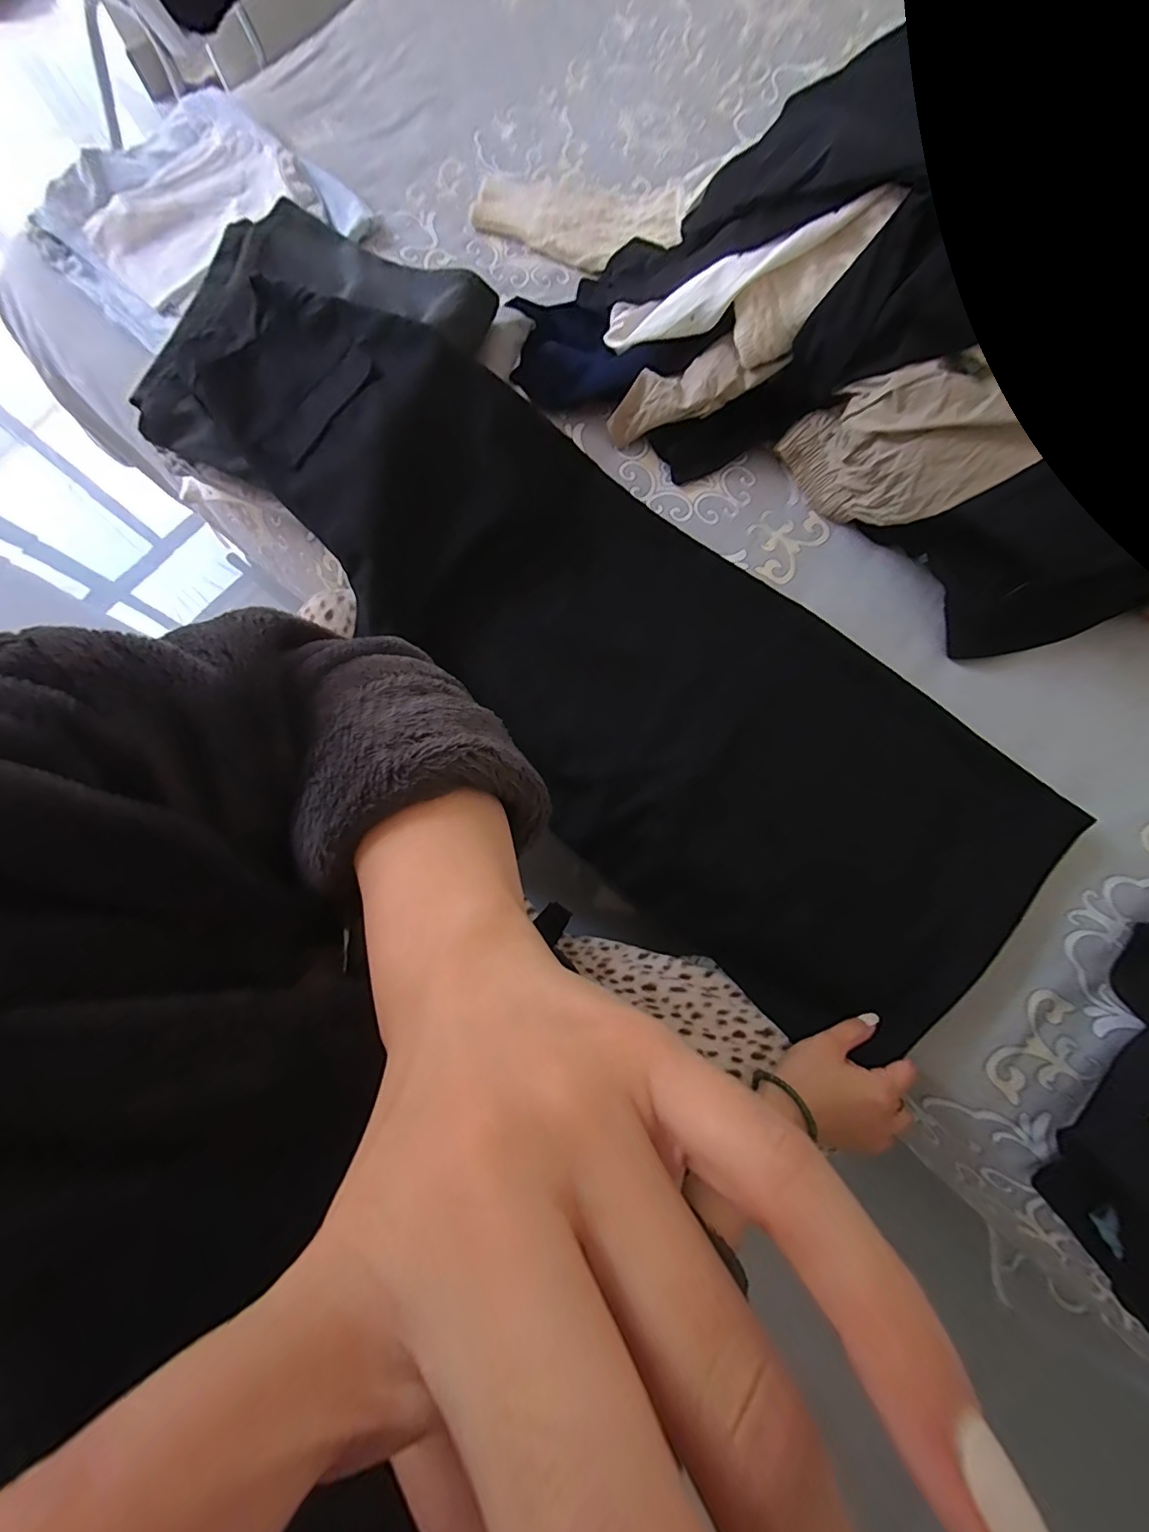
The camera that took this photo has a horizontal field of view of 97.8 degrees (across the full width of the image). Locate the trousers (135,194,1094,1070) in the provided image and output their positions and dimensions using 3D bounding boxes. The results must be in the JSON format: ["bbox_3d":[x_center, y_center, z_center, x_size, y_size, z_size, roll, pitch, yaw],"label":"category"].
[{"bbox_3d":[-0.002,-0.174,0.512,1.020,0.100,0.351,45,82,2],"label":"trousers"}]

